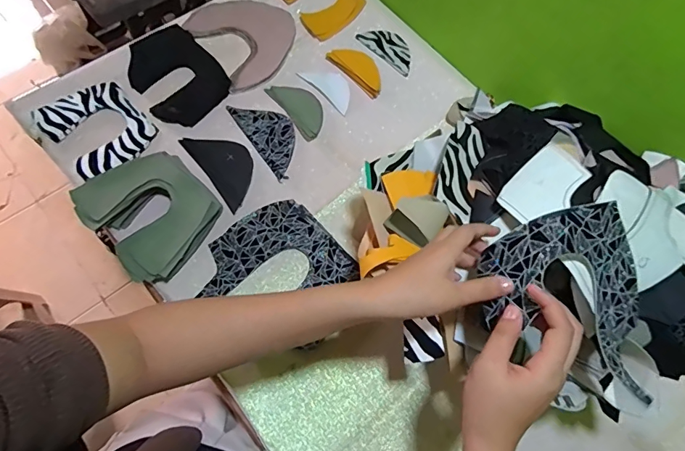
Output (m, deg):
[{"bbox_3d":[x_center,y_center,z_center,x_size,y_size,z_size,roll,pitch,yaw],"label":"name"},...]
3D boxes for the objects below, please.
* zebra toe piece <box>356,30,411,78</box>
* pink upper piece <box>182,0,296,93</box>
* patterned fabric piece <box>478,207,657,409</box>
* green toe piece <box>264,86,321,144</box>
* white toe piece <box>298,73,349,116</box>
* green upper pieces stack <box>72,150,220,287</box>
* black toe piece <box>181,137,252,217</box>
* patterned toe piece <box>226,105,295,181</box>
[{"bbox_3d":[0.083,-0.311,0.768,0.111,0.004,0.057,42,76,10],"label":"zebra toe piece"},{"bbox_3d":[-0.158,-0.323,0.740,0.159,0.019,0.175,-36,74,-15],"label":"pink upper piece"},{"bbox_3d":[0.210,0.051,0.397,0.176,0.077,0.137,19,69,5],"label":"patterned fabric piece"},{"bbox_3d":[-0.065,-0.191,0.706,0.060,0.006,0.112,-35,74,-15],"label":"green toe piece"},{"bbox_3d":[-0.018,-0.231,0.731,0.048,0.006,0.102,-41,76,-16],"label":"white toe piece"},{"bbox_3d":[-0.257,-0.019,0.600,0.146,0.050,0.170,-42,76,-16],"label":"green upper pieces stack"},{"bbox_3d":[-0.174,-0.093,0.661,0.071,0.005,0.139,-35,74,-15],"label":"black toe piece"},{"bbox_3d":[-0.109,-0.142,0.684,0.070,0.005,0.147,-32,73,-14],"label":"patterned toe piece"}]

